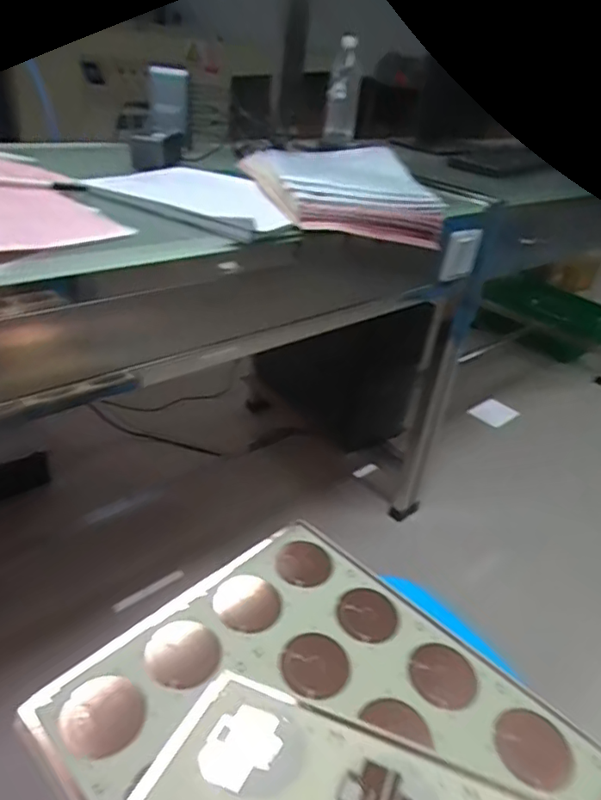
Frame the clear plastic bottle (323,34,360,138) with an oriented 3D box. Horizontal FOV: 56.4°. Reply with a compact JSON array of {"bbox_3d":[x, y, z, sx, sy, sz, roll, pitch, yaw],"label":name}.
[{"bbox_3d":[0.098,-0.715,1.298,0.076,0.200,0.084,4,34,1],"label":"clear plastic bottle"}]

